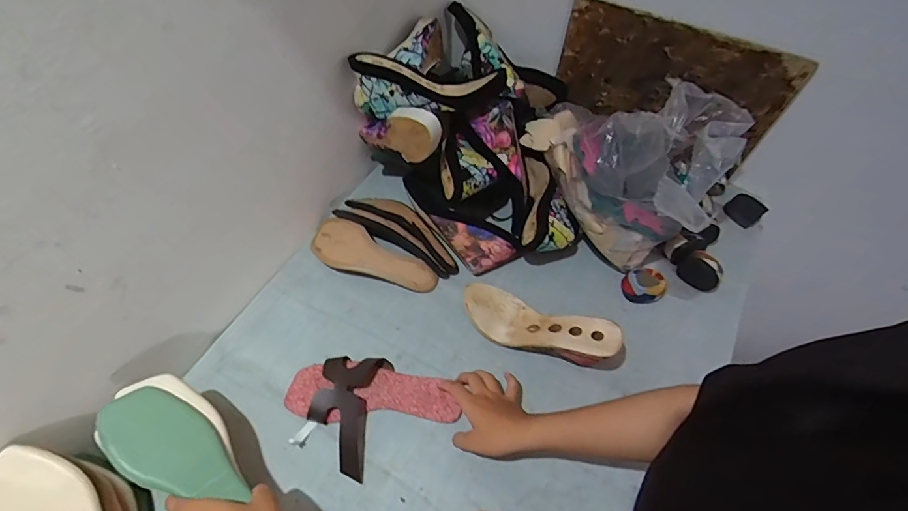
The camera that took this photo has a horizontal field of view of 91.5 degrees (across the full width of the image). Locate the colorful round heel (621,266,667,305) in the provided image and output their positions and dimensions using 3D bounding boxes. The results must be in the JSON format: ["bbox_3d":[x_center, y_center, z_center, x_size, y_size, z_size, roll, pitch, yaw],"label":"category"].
[{"bbox_3d":[0.307,0.049,0.711,0.067,0.036,0.051,15,57,9],"label":"colorful round heel"}]

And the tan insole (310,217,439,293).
[{"bbox_3d":[-0.144,0.004,0.733,0.235,0.042,0.075,26,60,15],"label":"tan insole"}]

